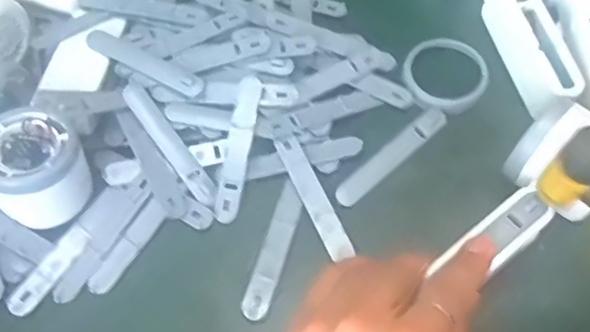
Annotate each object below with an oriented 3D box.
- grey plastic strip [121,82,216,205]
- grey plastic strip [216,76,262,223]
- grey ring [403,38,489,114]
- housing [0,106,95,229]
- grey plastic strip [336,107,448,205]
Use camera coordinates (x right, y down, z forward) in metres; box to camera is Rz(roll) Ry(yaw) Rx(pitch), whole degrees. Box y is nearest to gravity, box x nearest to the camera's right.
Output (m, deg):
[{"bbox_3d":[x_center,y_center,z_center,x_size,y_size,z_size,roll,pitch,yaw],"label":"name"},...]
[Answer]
[{"bbox_3d":[-0.081,-0.015,0.399,0.017,0.006,0.094,-35,81,-15],"label":"grey plastic strip"},{"bbox_3d":[-0.036,-0.011,0.393,0.015,0.005,0.093,8,79,7],"label":"grey plastic strip"},{"bbox_3d":[0.106,-0.067,0.427,0.057,0.010,0.064,20,64,13],"label":"grey ring"},{"bbox_3d":[-0.157,0.000,0.372,0.061,0.050,0.058,39,70,21],"label":"housing"},{"bbox_3d":[0.063,-0.008,0.400,0.094,0.004,0.016,-39,67,-17],"label":"grey plastic strip"}]

